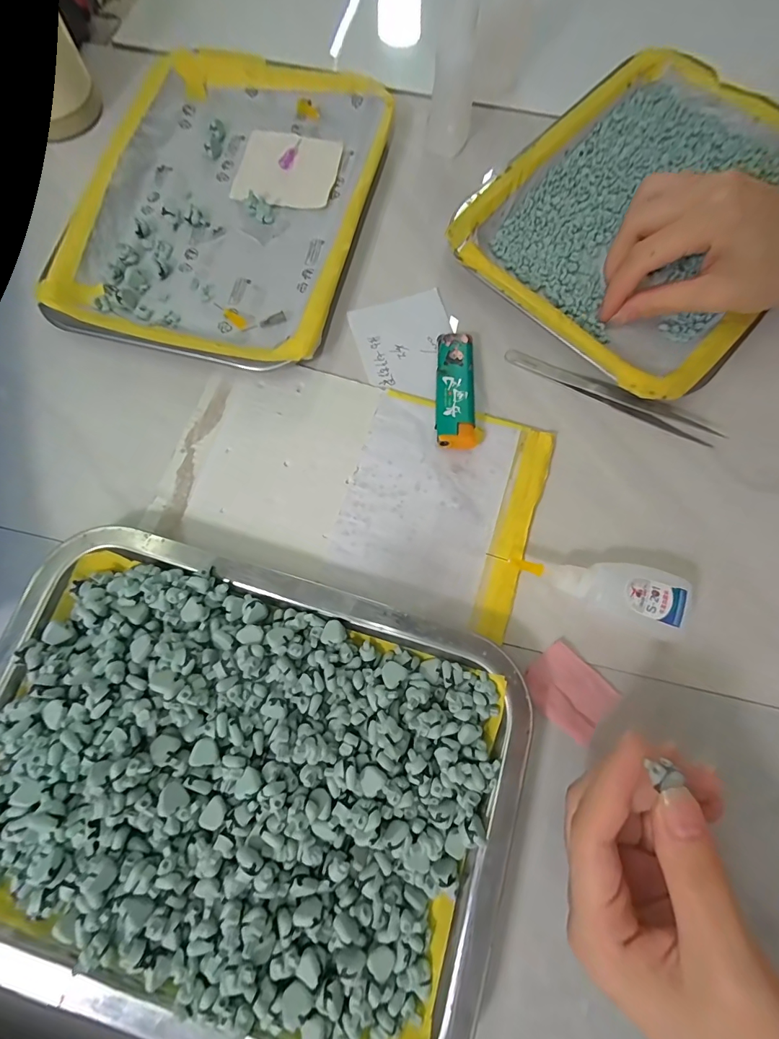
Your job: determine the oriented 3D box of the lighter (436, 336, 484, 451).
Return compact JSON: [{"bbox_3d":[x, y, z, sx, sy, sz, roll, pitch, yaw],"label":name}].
[{"bbox_3d":[0.043,-0.079,0.259,0.028,0.014,0.079,3,74,1],"label":"lighter"}]

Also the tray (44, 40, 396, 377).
[{"bbox_3d":[-0.108,-0.224,0.298,0.183,0.020,0.251,13,74,4],"label":"tray"}]

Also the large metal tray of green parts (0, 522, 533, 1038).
[{"bbox_3d":[-0.075,0.122,0.194,0.256,0.033,0.187,17,74,5],"label":"large metal tray of green parts"}]

